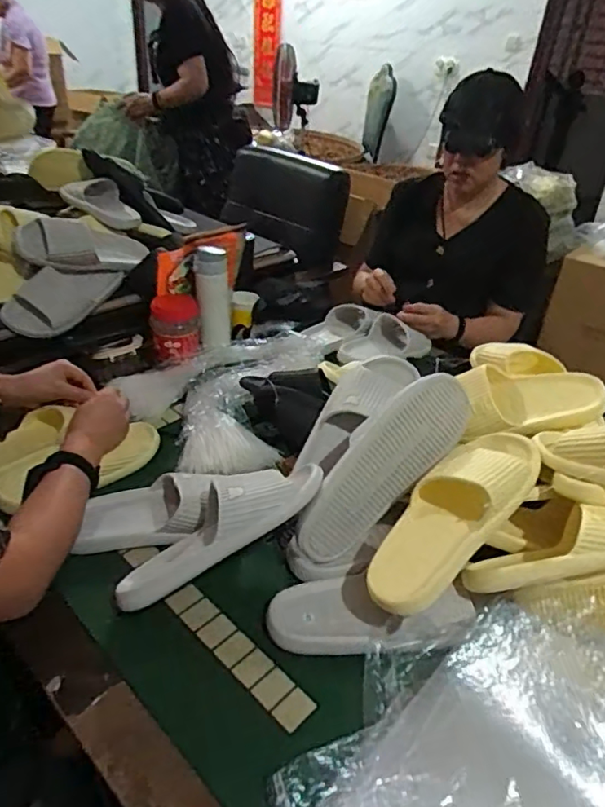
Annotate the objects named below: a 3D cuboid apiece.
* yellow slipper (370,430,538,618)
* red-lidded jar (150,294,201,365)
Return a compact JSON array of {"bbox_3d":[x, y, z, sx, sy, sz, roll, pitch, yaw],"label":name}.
[{"bbox_3d":[0.172,0.122,0.631,0.105,0.057,0.270,32,65,34],"label":"yellow slipper"},{"bbox_3d":[-0.246,-0.145,1.079,0.089,0.103,0.088,-4,35,-13],"label":"red-lidded jar"}]

